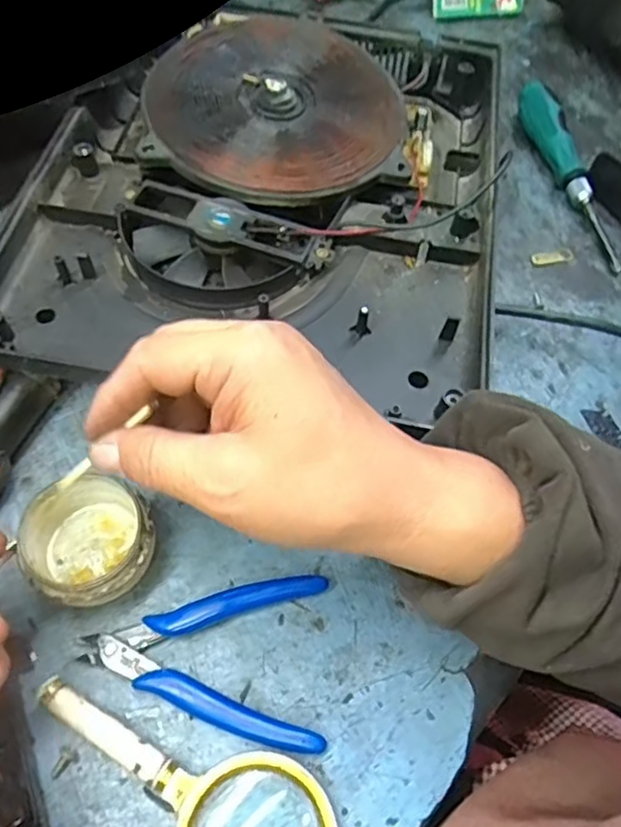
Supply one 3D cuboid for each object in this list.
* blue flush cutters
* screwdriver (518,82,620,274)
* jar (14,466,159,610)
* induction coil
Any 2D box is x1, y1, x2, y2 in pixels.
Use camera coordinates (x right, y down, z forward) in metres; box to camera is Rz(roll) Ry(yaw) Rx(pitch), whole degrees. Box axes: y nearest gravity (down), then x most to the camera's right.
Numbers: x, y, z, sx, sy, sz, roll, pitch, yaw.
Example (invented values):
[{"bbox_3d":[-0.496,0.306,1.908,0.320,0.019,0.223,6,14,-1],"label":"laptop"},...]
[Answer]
[{"bbox_3d":[-0.050,0.114,0.314,0.113,0.009,0.079,6,60,0],"label":"blue flush cutters"},{"bbox_3d":[0.196,-0.183,0.485,0.021,0.029,0.173,-9,61,-9],"label":"screwdriver"},{"bbox_3d":[-0.111,0.063,0.323,0.067,0.034,0.062,2,60,-3],"label":"jar"},{"bbox_3d":[-0.025,-0.217,0.450,0.167,0.006,0.169,2,64,-4],"label":"induction coil"}]

